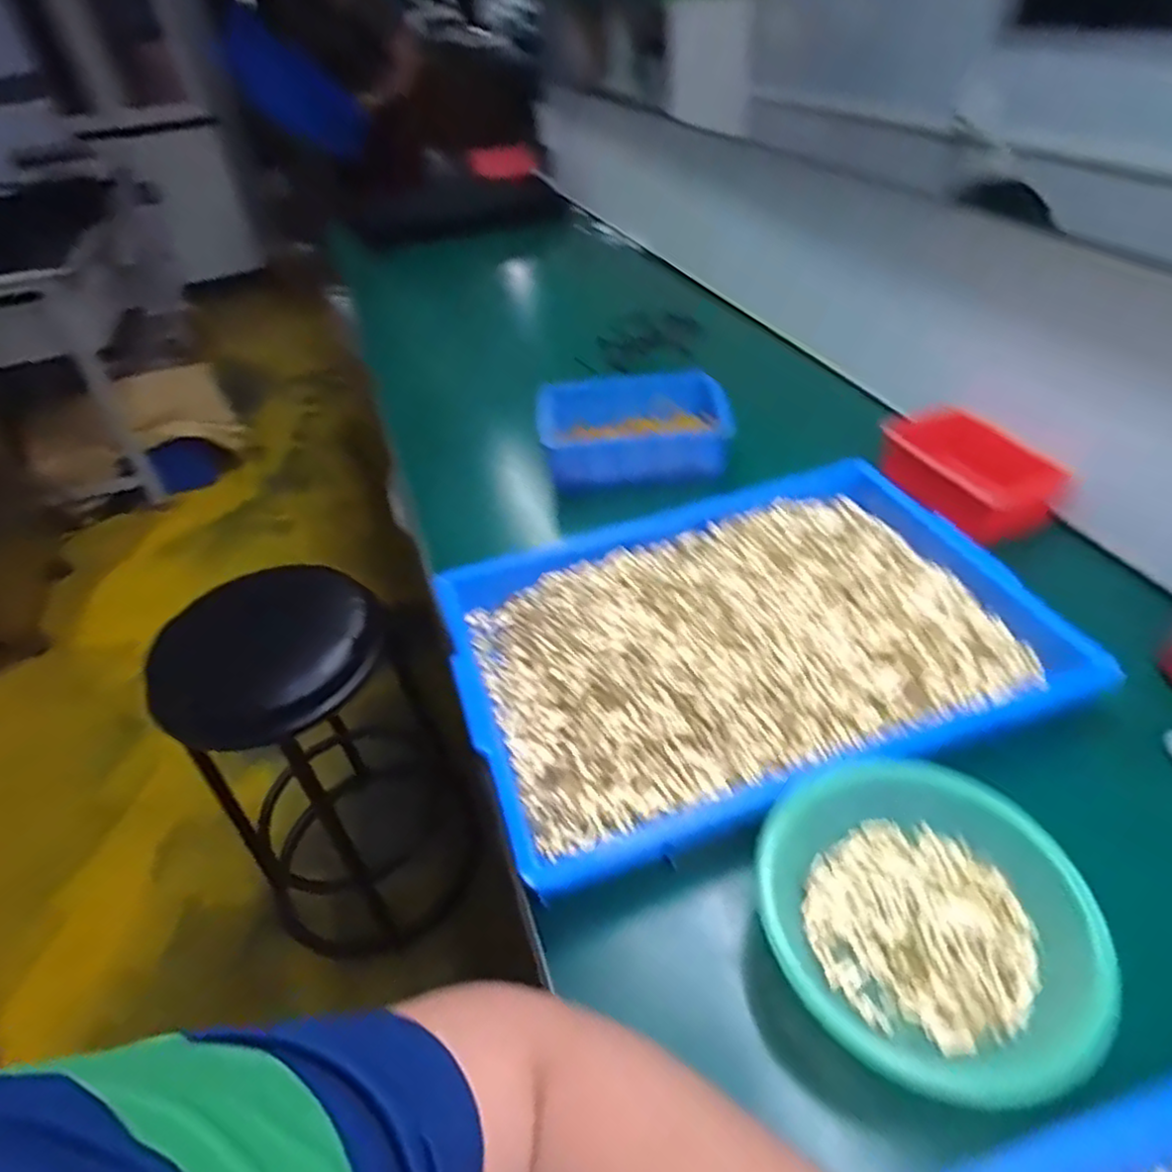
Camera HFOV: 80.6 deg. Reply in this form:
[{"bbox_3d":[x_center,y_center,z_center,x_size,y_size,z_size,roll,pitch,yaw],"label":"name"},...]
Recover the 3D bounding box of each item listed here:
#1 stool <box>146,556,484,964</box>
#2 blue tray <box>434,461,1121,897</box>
[{"bbox_3d":[-0.429,0.286,1.130,0.313,0.642,0.334,-3,42,2],"label":"stool"},{"bbox_3d":[0.127,0.030,0.542,0.447,0.046,0.305,-14,43,-10],"label":"blue tray"}]

